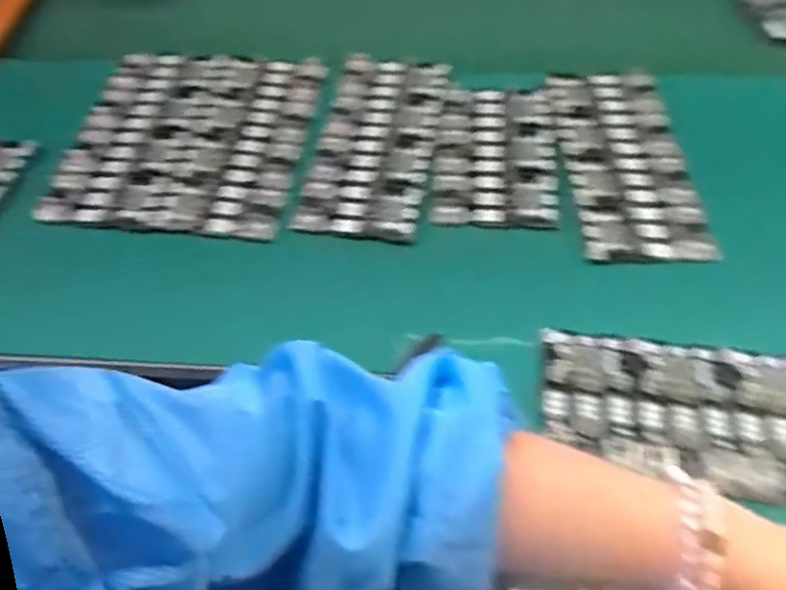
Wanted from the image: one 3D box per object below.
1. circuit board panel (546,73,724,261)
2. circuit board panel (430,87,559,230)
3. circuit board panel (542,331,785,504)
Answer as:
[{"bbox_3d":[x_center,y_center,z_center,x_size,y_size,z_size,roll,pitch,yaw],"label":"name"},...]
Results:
[{"bbox_3d":[0.196,-0.117,0.612,0.100,0.017,0.221,-2,52,0],"label":"circuit board panel"},{"bbox_3d":[0.088,-0.123,0.620,0.101,0.019,0.157,3,52,4],"label":"circuit board panel"},{"bbox_3d":[0.203,0.075,0.431,0.221,0.014,0.095,7,53,7],"label":"circuit board panel"}]

